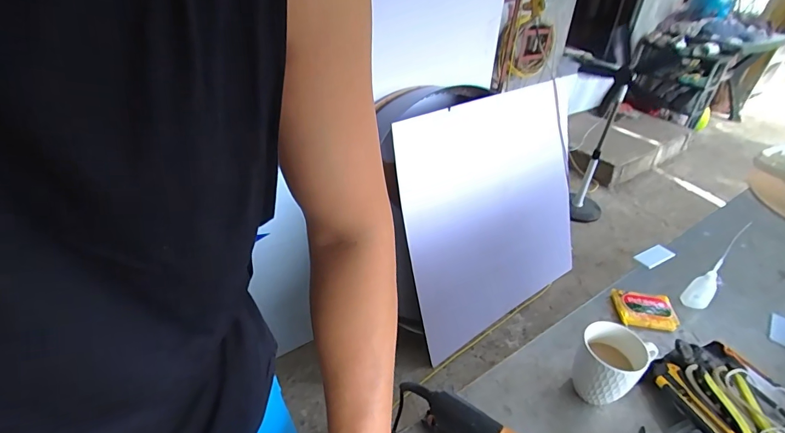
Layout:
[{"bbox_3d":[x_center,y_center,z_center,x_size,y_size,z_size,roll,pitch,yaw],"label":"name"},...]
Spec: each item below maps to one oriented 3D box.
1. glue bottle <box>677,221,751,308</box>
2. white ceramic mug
[{"bbox_3d":[0.573,0.100,0.734,0.037,0.181,0.032,18,37,22],"label":"glue bottle"},{"bbox_3d":[0.310,0.220,0.598,0.094,0.105,0.082,-25,43,-34],"label":"white ceramic mug"}]

